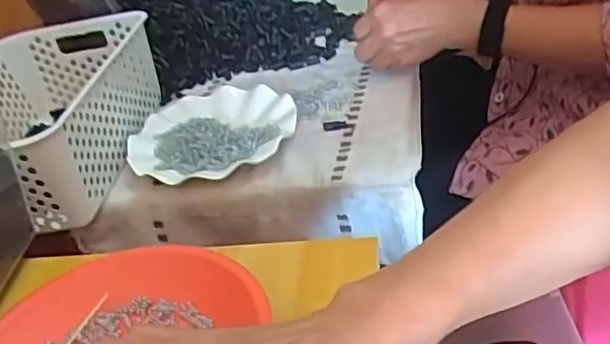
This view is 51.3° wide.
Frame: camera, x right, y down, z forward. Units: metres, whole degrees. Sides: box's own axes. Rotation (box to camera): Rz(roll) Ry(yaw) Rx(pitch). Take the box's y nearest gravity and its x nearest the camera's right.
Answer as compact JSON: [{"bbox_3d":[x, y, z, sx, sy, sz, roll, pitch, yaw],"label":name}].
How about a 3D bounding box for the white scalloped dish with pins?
[{"bbox_3d":[-0.104,-0.049,0.706,0.180,0.032,0.187,-9,33,6],"label":"white scalloped dish with pins"}]

